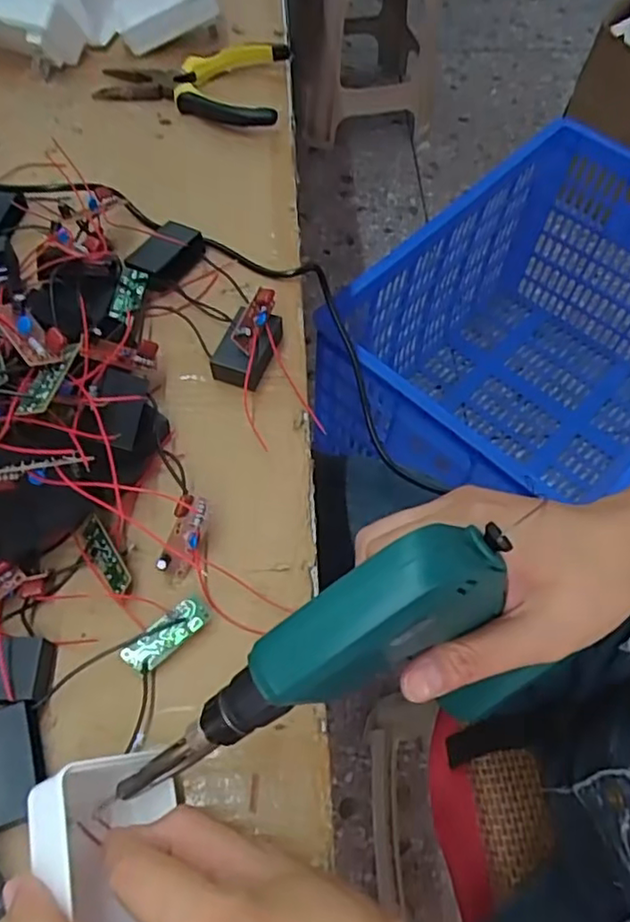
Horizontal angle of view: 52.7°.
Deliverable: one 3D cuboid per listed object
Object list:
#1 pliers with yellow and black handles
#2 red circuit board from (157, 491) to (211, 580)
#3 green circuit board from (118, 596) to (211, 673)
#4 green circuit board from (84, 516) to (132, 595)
[{"bbox_3d":[-0.103,-0.312,0.523,0.149,0.029,0.092,5,61,1],"label":"pliers with yellow and black handles"},{"bbox_3d":[-0.068,0.039,0.330,0.018,0.005,0.044,22,102,6],"label":"red circuit board"},{"bbox_3d":[-0.072,0.085,0.314,0.045,0.015,0.018,-40,69,-21],"label":"green circuit board"},{"bbox_3d":[-0.107,0.048,0.327,0.015,0.004,0.045,-48,61,13],"label":"green circuit board"}]

